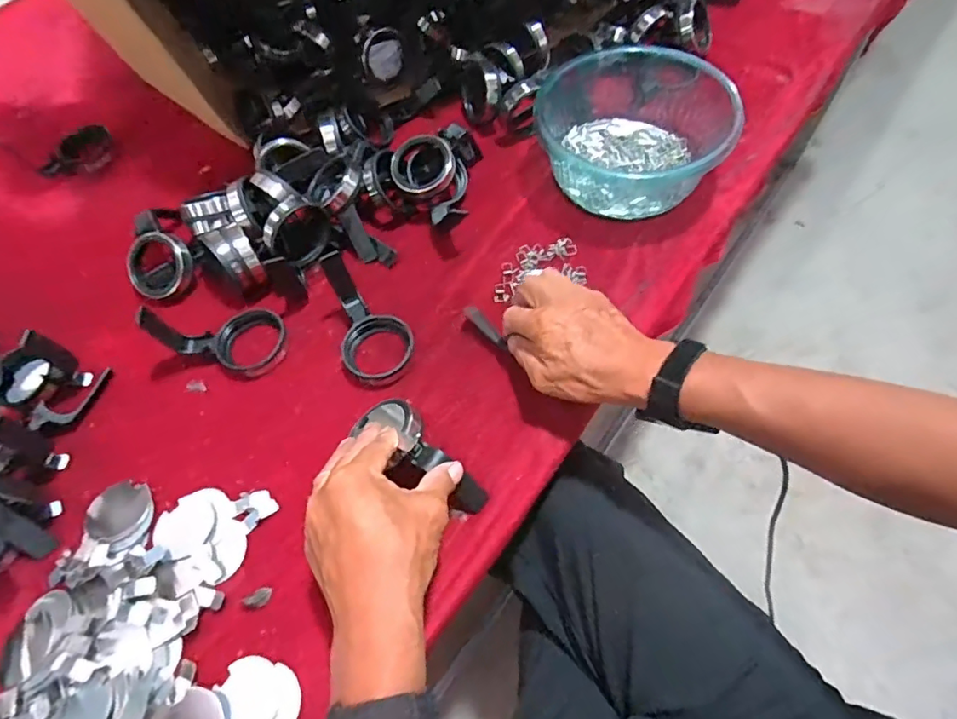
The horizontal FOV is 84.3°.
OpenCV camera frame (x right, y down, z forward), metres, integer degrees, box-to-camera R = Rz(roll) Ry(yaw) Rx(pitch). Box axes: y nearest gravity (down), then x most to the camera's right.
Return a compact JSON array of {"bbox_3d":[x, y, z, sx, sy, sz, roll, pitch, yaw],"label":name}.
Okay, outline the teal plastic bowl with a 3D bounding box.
[{"bbox_3d":[0.178,-0.264,0.607,0.207,0.089,0.189,-1,62,3],"label":"teal plastic bowl"}]

